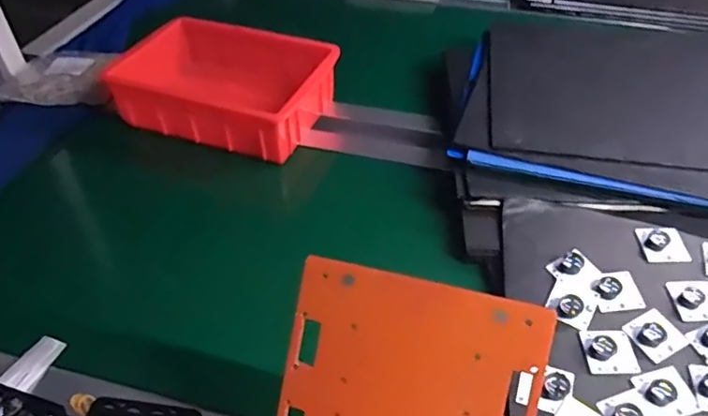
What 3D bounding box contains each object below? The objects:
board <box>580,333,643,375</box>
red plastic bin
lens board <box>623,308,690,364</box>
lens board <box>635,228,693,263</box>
[{"bbox_3d":[0.252,0.140,0.547,0.048,0.013,0.045,-1,45,0],"label":"board"},{"bbox_3d":[-0.188,-0.184,0.827,0.296,0.079,0.190,14,47,15],"label":"red plastic bin"},{"bbox_3d":[0.304,0.123,0.557,0.049,0.011,0.044,-22,48,-20],"label":"lens board"},{"bbox_3d":[0.349,0.040,0.628,0.050,0.019,0.039,-3,45,-2],"label":"lens board"}]

